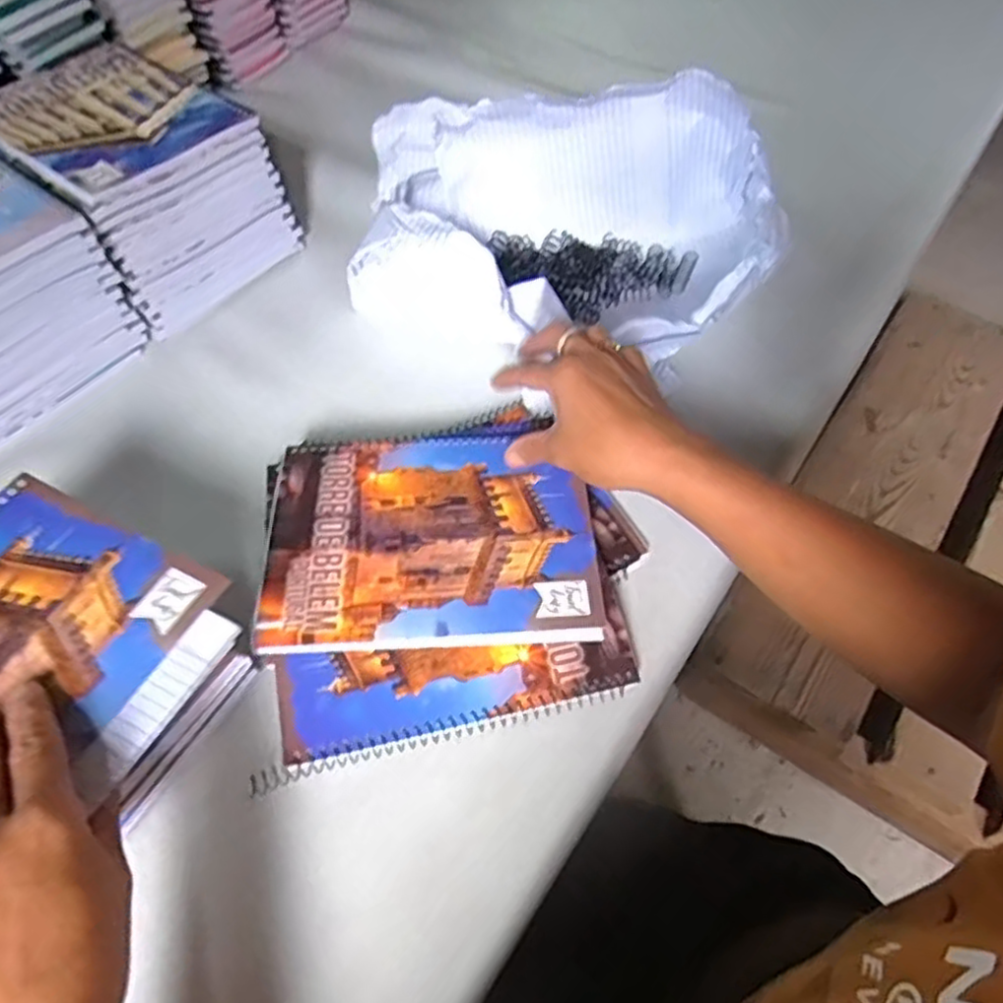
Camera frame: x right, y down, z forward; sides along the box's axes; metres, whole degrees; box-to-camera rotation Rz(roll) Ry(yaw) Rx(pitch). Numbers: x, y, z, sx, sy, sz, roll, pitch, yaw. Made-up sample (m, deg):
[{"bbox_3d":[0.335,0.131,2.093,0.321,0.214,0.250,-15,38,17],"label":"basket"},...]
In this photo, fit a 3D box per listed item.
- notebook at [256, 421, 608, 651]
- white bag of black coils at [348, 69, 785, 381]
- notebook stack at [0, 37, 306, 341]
[{"bbox_3d":[-0.043,0.016,0.440,0.193,0.010,0.153,-3,56,-2],"label":"notebook"},{"bbox_3d":[0.043,-0.212,0.553,0.314,0.111,0.203,9,57,7],"label":"white bag of black coils"},{"bbox_3d":[-0.304,-0.268,0.598,0.207,0.113,0.158,38,64,23],"label":"notebook stack"}]

